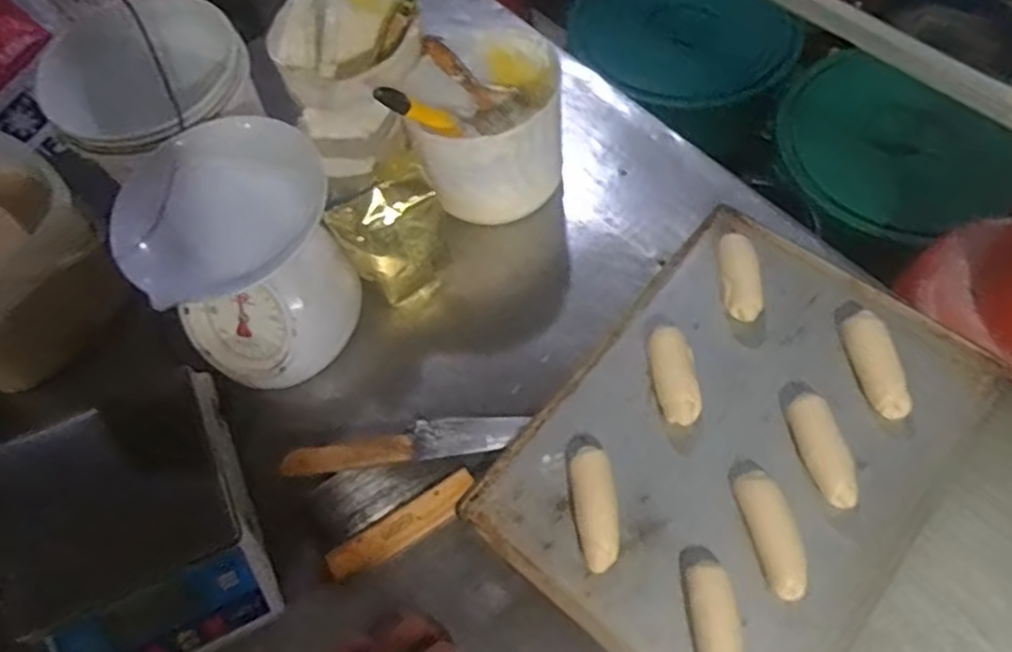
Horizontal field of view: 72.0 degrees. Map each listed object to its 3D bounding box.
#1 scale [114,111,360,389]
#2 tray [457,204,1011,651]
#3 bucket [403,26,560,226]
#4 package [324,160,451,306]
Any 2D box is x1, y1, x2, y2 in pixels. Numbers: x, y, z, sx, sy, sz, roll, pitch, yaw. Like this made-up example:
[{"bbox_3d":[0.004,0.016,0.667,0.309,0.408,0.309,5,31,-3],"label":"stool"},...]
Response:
[{"bbox_3d":[-0.259,-0.075,0.697,0.199,0.176,0.189,-2,63,4],"label":"scale"},{"bbox_3d":[0.224,0.102,0.654,0.328,0.042,0.445,36,71,20],"label":"tray"},{"bbox_3d":[-0.021,-0.215,0.773,0.151,0.143,0.154,-2,63,4],"label":"bucket"},{"bbox_3d":[-0.114,-0.090,0.730,0.053,0.140,0.107,34,70,20],"label":"package"}]

